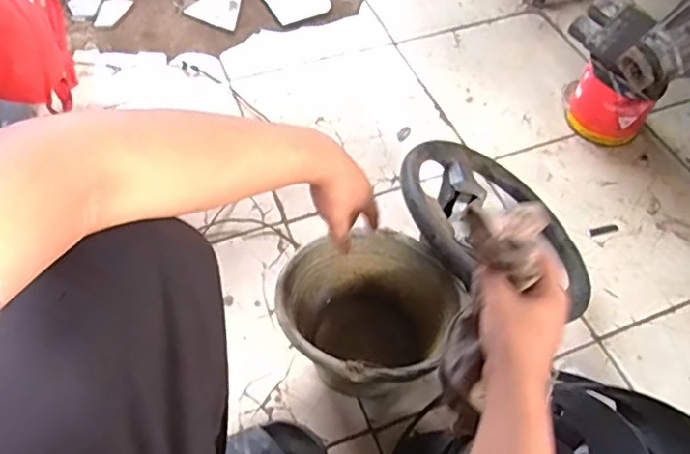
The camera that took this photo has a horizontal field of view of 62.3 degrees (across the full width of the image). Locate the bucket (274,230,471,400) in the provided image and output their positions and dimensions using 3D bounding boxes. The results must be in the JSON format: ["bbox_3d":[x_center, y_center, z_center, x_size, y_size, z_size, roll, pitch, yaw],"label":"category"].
[{"bbox_3d":[0.031,0.134,0.862,0.233,0.201,0.228,1,55,-2],"label":"bucket"}]

